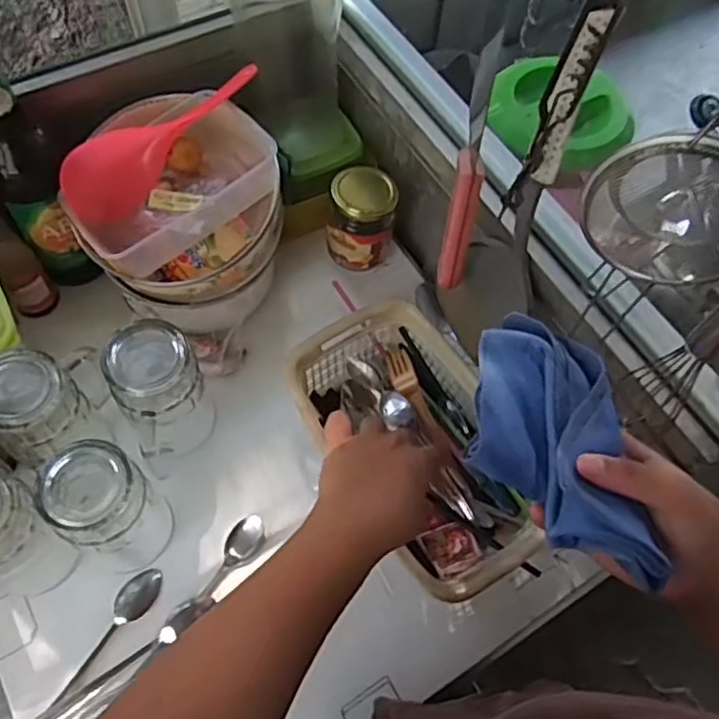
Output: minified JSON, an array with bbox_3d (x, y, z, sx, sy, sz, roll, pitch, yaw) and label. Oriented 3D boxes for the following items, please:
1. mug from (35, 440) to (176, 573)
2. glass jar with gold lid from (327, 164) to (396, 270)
[{"bbox_3d":[-0.198,0.117,0.512,0.070,0.124,0.066,1,61,-2],"label":"mug"},{"bbox_3d":[0.003,-0.138,0.670,0.062,0.101,0.062,1,61,-2],"label":"glass jar with gold lid"}]

